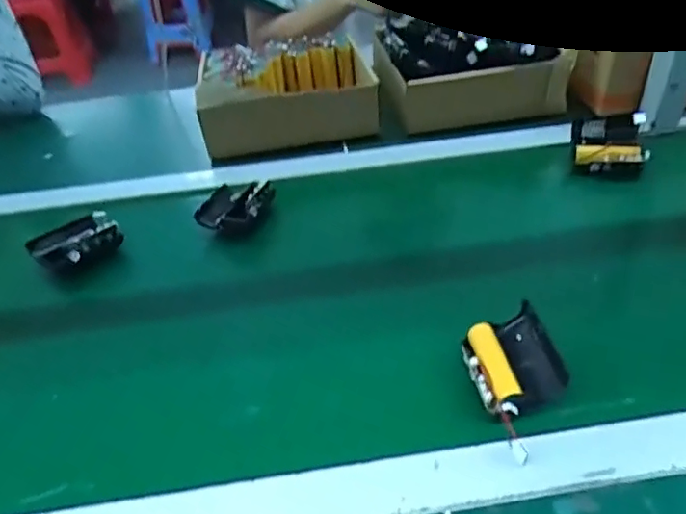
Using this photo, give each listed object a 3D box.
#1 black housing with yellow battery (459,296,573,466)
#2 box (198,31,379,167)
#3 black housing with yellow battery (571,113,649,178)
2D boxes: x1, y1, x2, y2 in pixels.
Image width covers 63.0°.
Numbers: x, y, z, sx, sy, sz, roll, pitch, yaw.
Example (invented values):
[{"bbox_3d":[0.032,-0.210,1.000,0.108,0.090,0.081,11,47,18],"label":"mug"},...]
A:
[{"bbox_3d":[0.132,0.089,0.423,0.064,0.053,0.113,-13,41,-9],"label":"black housing with yellow battery"},{"bbox_3d":[-0.079,-0.239,0.810,0.237,0.093,0.213,-9,41,-7],"label":"box"},{"bbox_3d":[0.319,-0.135,0.679,0.083,0.055,0.075,5,42,12],"label":"black housing with yellow battery"}]

